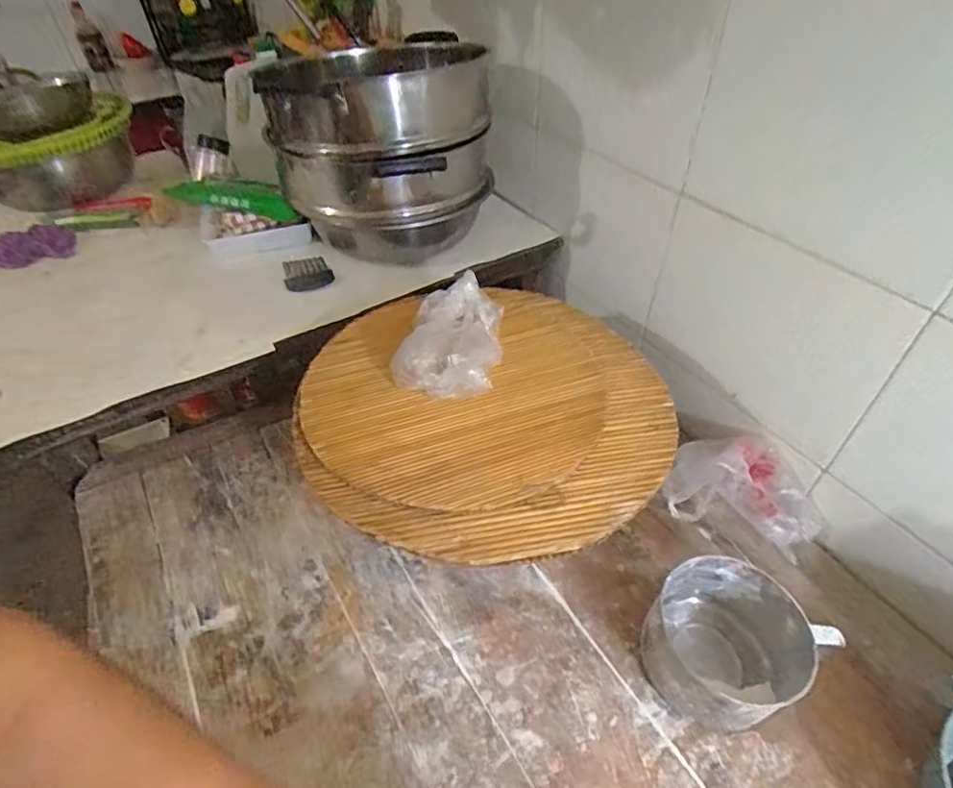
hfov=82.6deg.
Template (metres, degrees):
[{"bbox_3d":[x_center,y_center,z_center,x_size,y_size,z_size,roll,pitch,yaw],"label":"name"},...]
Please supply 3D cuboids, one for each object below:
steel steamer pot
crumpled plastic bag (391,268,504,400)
[{"bbox_3d":[-0.141,-0.365,0.861,0.320,0.285,0.289,-10,46,-8],"label":"steel steamer pot"},{"bbox_3d":[-0.032,-0.076,0.677,0.128,0.063,0.208,2,45,4],"label":"crumpled plastic bag"}]

